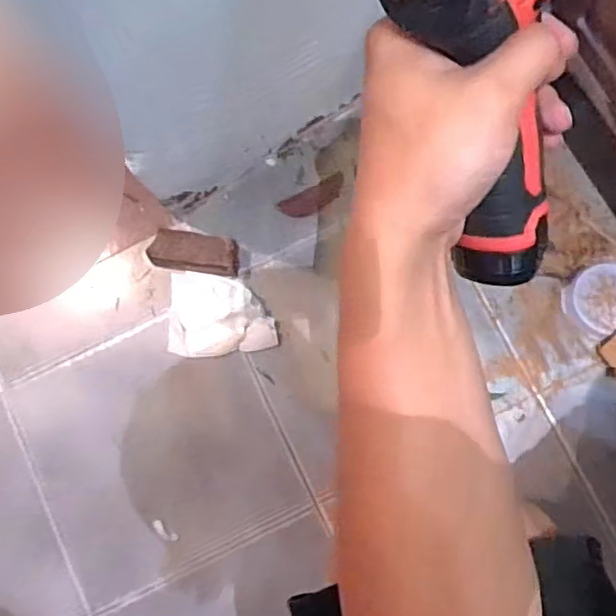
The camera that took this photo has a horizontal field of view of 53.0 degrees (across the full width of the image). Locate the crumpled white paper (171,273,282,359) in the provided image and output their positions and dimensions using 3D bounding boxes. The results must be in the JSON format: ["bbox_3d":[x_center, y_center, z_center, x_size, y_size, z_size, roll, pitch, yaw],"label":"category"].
[{"bbox_3d":[-0.109,0.009,0.783,0.138,0.065,0.108,2,81,3],"label":"crumpled white paper"}]

